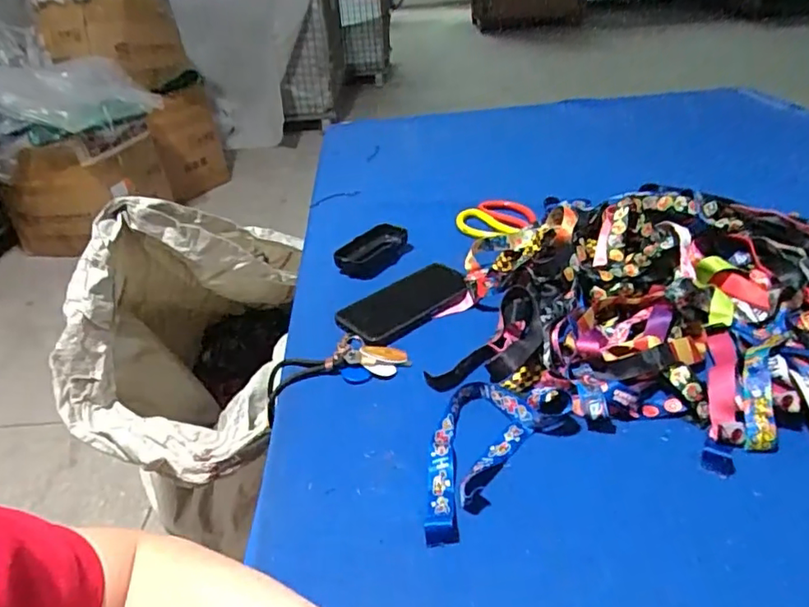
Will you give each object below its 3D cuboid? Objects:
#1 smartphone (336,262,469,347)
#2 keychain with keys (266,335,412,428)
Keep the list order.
[{"bbox_3d":[0.002,-0.002,0.644,0.162,0.012,0.083,-27,40,-31],"label":"smartphone"},{"bbox_3d":[-0.074,0.062,0.562,0.142,0.014,0.080,-19,36,-21],"label":"keychain with keys"}]

